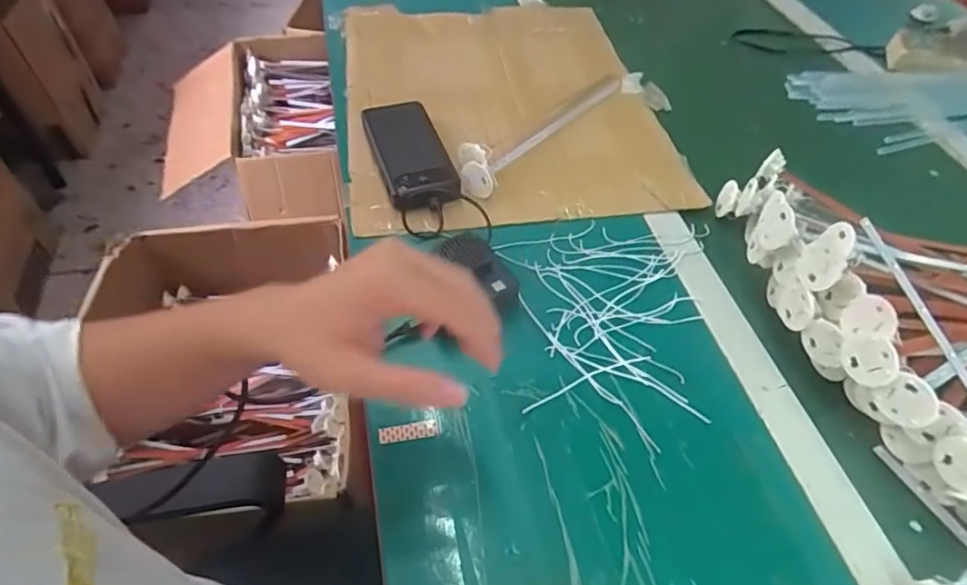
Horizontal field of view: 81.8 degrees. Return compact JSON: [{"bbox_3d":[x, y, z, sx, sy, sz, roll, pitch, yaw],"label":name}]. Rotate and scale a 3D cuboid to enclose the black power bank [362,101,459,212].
[{"bbox_3d":[-0.079,-0.149,0.594,0.071,0.028,0.163,-13,53,-15],"label":"black power bank"}]

